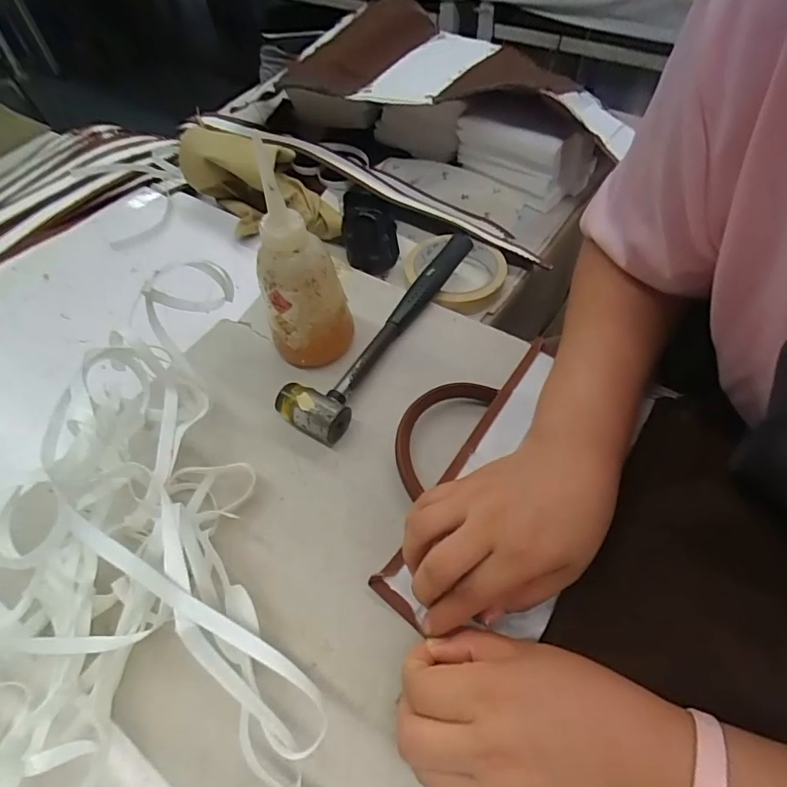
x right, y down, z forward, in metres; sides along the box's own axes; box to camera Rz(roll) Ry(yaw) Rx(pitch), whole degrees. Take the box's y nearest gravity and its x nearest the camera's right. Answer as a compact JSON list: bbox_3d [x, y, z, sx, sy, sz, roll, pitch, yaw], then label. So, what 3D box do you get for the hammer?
[{"bbox_3d":[-0.002,-0.064,0.411,0.053,0.027,0.250,27,61,19],"label":"hammer"}]

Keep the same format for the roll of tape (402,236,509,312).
[{"bbox_3d":[0.064,-0.123,0.467,0.100,0.017,0.103,-1,56,2],"label":"roll of tape"}]

